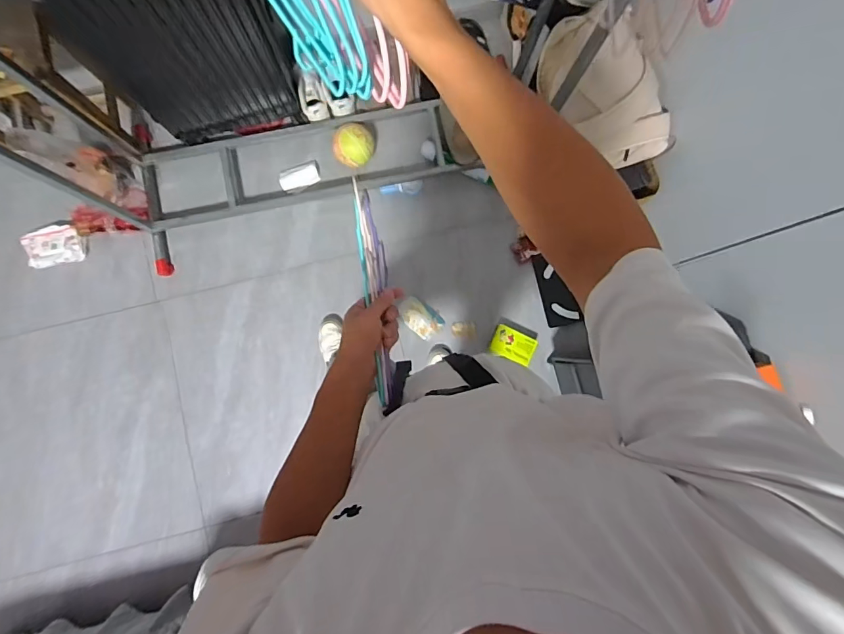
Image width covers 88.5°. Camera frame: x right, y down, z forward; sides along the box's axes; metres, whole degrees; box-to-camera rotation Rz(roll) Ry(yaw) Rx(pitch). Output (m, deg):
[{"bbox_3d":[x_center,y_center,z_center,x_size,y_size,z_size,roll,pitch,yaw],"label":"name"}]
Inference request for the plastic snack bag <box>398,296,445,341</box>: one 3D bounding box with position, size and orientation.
[{"bbox_3d":[-0.010,0.001,1.552,0.158,0.055,0.102,39,86,2],"label":"plastic snack bag"}]

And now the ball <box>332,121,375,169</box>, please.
[{"bbox_3d":[-0.244,-0.608,1.535,0.137,0.114,0.149,0,86,-1],"label":"ball"}]

